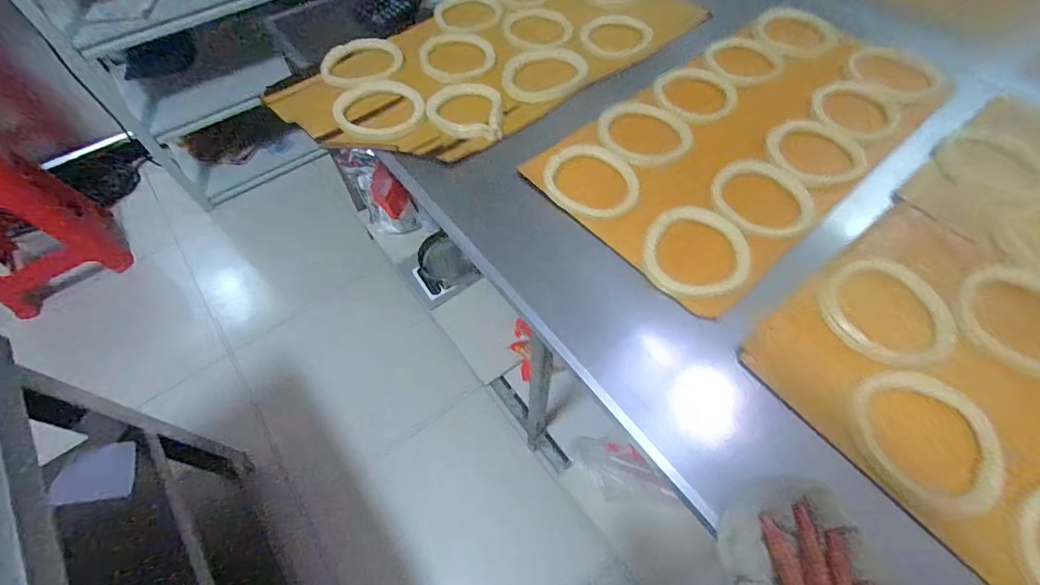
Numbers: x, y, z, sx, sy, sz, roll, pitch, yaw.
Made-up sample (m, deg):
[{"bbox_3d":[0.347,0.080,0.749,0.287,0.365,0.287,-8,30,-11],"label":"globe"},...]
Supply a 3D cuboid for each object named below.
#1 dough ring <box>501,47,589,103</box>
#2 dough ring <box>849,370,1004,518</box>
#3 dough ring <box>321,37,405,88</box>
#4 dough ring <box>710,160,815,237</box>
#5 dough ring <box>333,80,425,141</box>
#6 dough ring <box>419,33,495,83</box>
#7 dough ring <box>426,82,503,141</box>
[{"bbox_3d":[0.050,-0.445,0.913,0.175,0.022,0.175,-1,58,1],"label":"dough ring"},{"bbox_3d":[0.470,0.170,0.514,0.146,0.027,0.152,-1,58,1],"label":"dough ring"},{"bbox_3d":[-0.338,-0.492,0.962,0.170,0.026,0.184,-14,59,-8],"label":"dough ring"},{"bbox_3d":[0.386,-0.152,0.720,0.149,0.019,0.185,2,51,4],"label":"dough ring"},{"bbox_3d":[-0.272,-0.361,0.863,0.164,0.016,0.185,-15,59,-8],"label":"dough ring"},{"bbox_3d":[-0.138,-0.523,0.983,0.160,0.025,0.155,-1,58,1],"label":"dough ring"},{"bbox_3d":[-0.105,-0.345,0.842,0.141,0.017,0.155,-1,58,1],"label":"dough ring"}]

